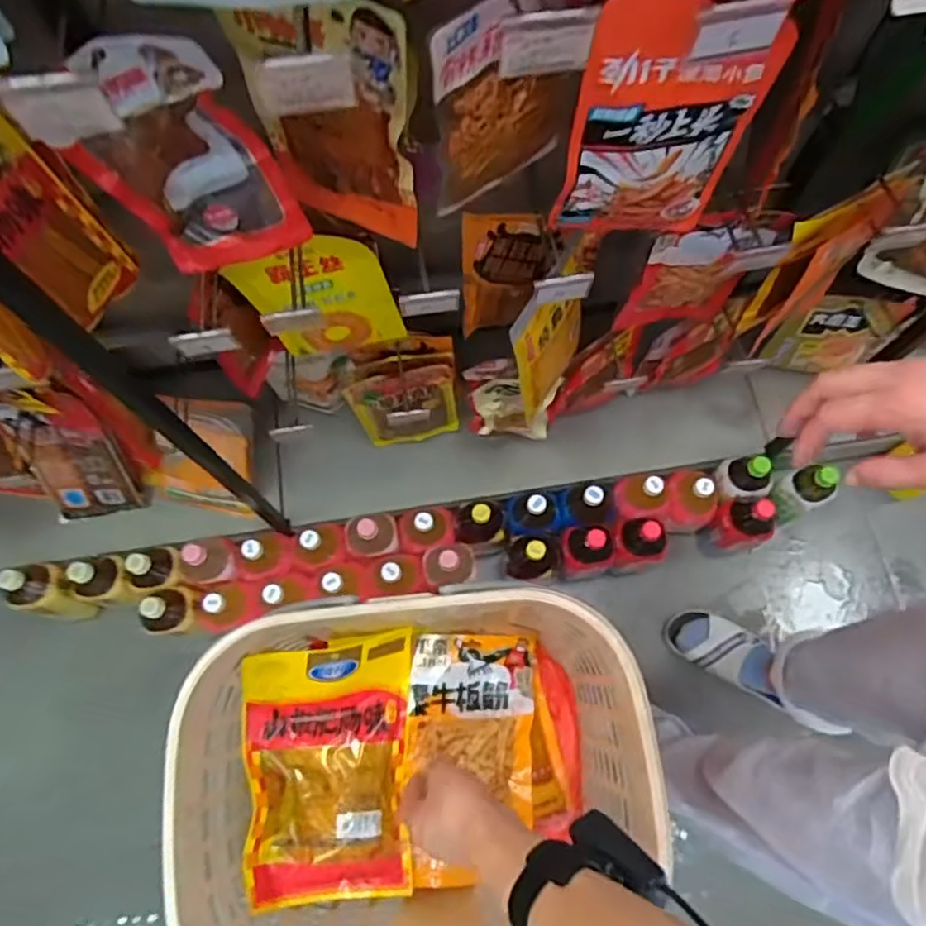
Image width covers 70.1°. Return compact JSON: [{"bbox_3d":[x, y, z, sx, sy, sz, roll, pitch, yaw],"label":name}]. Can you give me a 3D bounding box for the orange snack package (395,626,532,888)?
[{"bbox_3d":[0.011,0.300,0.689,0.144,0.029,0.233,8,77,-20],"label":"orange snack package"}]

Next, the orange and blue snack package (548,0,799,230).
[{"bbox_3d":[0.169,-0.281,0.566,0.149,0.239,0.017,-1,71,0],"label":"orange and blue snack package"}]

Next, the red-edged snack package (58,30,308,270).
[{"bbox_3d":[-0.239,-0.259,0.573,0.153,0.225,0.036,-10,71,-3],"label":"red-edged snack package"}]

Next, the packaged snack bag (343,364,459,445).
[{"bbox_3d":[-0.094,-0.092,1.095,0.161,0.237,0.028,-15,71,-4],"label":"packaged snack bag"}]

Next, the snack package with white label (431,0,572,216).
[{"bbox_3d":[0.036,-0.310,0.565,0.138,0.198,0.026,-33,74,-10],"label":"snack package with white label"}]

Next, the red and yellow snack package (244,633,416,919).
[{"bbox_3d":[-0.130,0.293,0.640,0.154,0.054,0.241,1,81,-12],"label":"red and yellow snack package"}]

